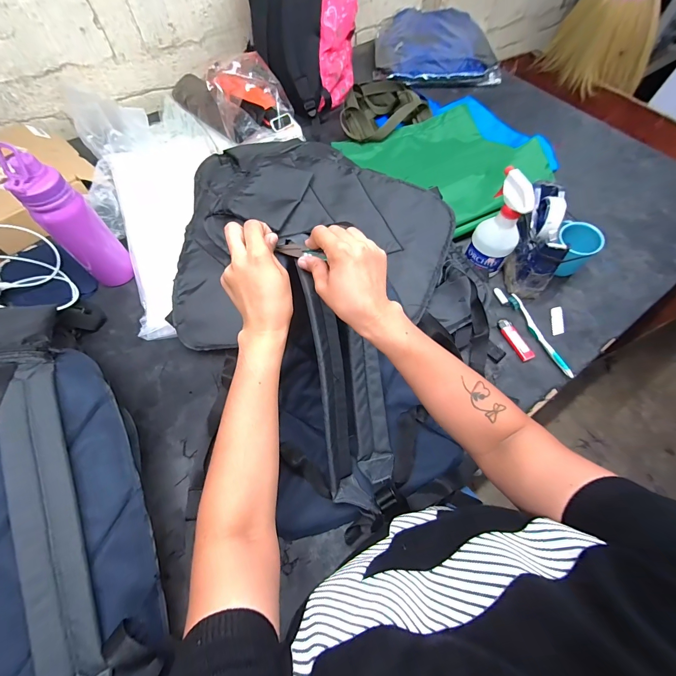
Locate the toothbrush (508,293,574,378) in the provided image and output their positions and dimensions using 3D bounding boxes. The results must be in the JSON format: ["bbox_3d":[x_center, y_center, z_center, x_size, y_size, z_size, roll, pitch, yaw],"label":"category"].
[{"bbox_3d":[0.367,-0.009,0.573,0.021,0.013,0.179,-14,63,-8],"label":"toothbrush"}]

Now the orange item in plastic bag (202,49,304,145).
[{"bbox_3d":[-0.188,-0.548,0.723,0.183,0.154,0.134,-18,64,-9],"label":"orange item in plastic bag"}]

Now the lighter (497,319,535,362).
[{"bbox_3d":[0.325,0.001,0.571,0.025,0.008,0.087,-18,64,-9],"label":"lighter"}]

